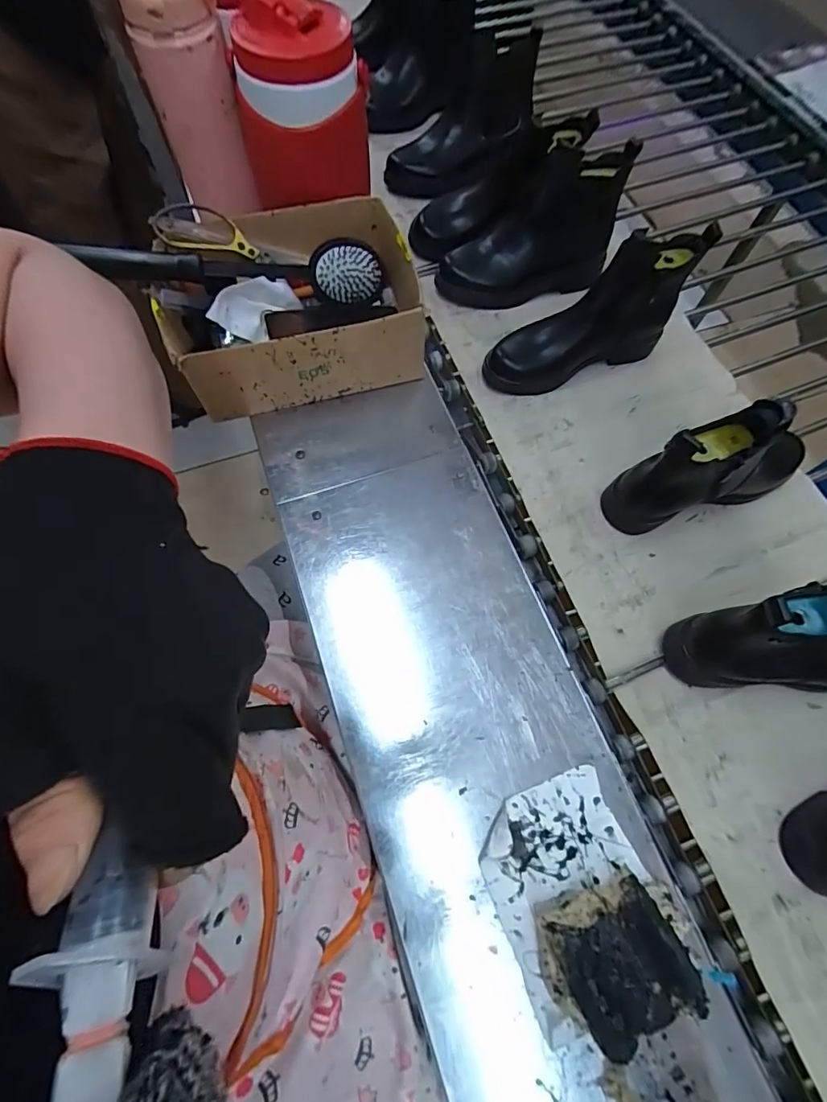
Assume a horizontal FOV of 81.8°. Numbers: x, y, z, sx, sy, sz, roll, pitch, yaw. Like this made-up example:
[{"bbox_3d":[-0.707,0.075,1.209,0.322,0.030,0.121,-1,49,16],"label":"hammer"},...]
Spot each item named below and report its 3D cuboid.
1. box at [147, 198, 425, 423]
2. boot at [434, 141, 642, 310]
[{"bbox_3d":[-0.138,-0.288,0.572,0.284,0.115,0.205,-12,69,-5],"label":"box"},{"bbox_3d":[0.155,-0.425,0.645,0.235,0.143,0.107,-13,69,-5],"label":"boot"}]

